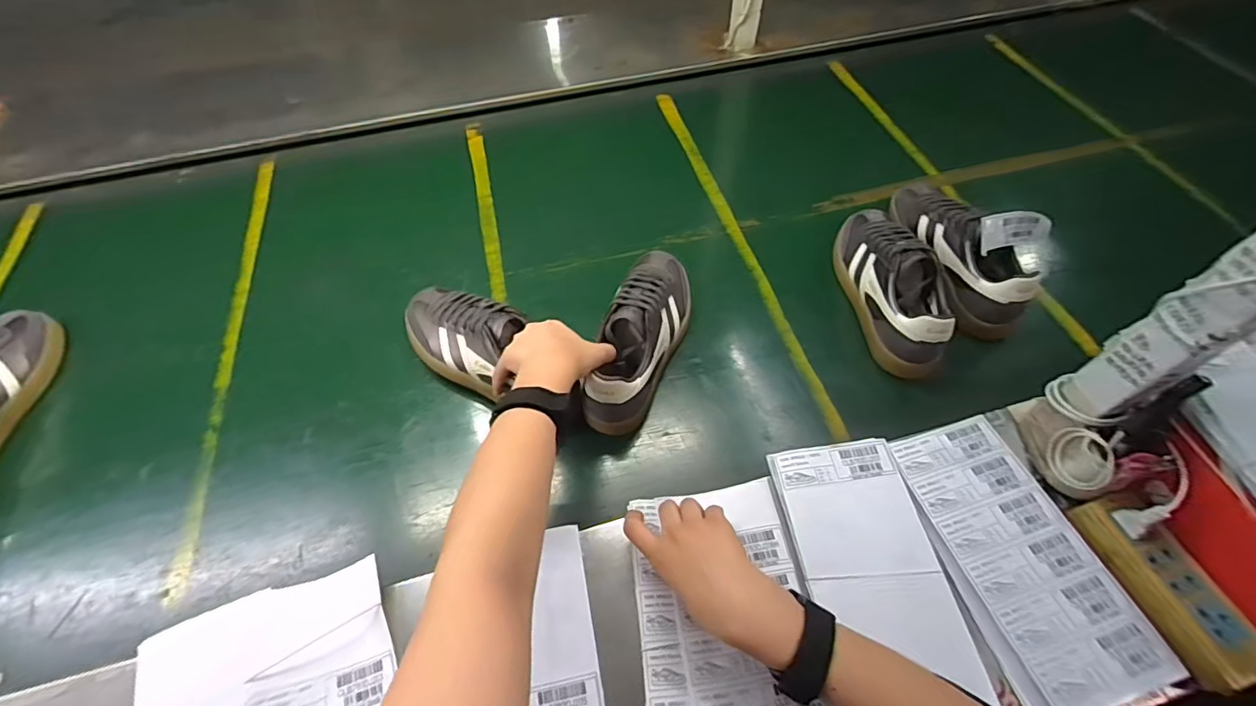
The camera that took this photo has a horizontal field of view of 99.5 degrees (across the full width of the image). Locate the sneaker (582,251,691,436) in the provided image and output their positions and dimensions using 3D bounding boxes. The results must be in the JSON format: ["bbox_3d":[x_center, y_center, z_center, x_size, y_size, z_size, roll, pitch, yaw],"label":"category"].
[{"bbox_3d":[0.018,-0.030,0.621,0.077,0.083,0.242,16,58,11],"label":"sneaker"}]

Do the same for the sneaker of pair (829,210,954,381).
[{"bbox_3d":[0.347,-0.093,0.674,0.107,0.101,0.257,-6,57,-3],"label":"sneaker of pair"}]

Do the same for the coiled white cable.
[{"bbox_3d":[0.439,0.092,0.493,0.056,0.078,0.141,-27,60,-16],"label":"coiled white cable"}]

